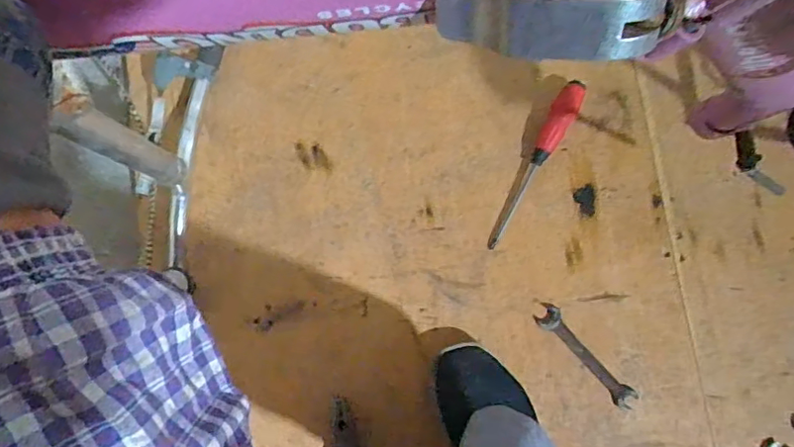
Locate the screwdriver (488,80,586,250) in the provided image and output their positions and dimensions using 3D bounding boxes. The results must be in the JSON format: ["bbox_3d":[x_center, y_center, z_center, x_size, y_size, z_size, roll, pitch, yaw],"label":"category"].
[{"bbox_3d":[0.167,-0.074,0.670,0.030,0.026,0.224,30,86,8],"label":"screwdriver"}]

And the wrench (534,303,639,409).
[{"bbox_3d":[0.222,0.155,0.650,0.030,0.008,0.144,-44,81,-1],"label":"wrench"}]

